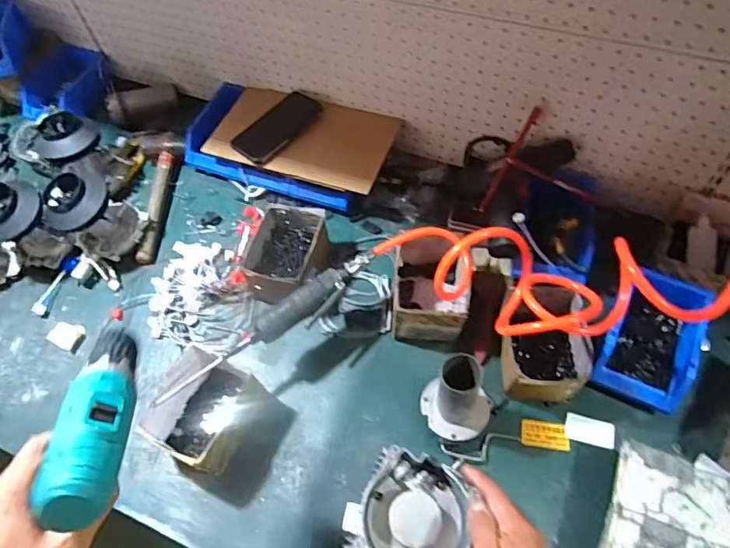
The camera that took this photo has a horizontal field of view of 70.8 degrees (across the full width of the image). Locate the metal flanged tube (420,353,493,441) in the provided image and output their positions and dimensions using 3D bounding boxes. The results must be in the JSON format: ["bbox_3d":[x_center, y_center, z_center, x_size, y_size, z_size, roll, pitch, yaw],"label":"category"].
[{"bbox_3d":[0.126,0.164,0.694,0.096,0.108,0.093,35,68,22],"label":"metal flanged tube"}]

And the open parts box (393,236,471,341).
[{"bbox_3d":[0.104,0.019,0.804,0.111,0.102,0.163,3,60,6],"label":"open parts box"}]

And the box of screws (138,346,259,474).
[{"bbox_3d":[-0.226,0.198,0.733,0.124,0.095,0.134,23,64,17],"label":"box of screws"}]

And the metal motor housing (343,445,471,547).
[{"bbox_3d":[0.049,0.248,0.518,0.111,0.044,0.117,14,62,12],"label":"metal motor housing"}]

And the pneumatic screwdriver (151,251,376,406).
[{"bbox_3d":[-0.133,0.079,0.736,0.366,0.054,0.056,-33,63,-15],"label":"pneumatic screwdriver"}]

